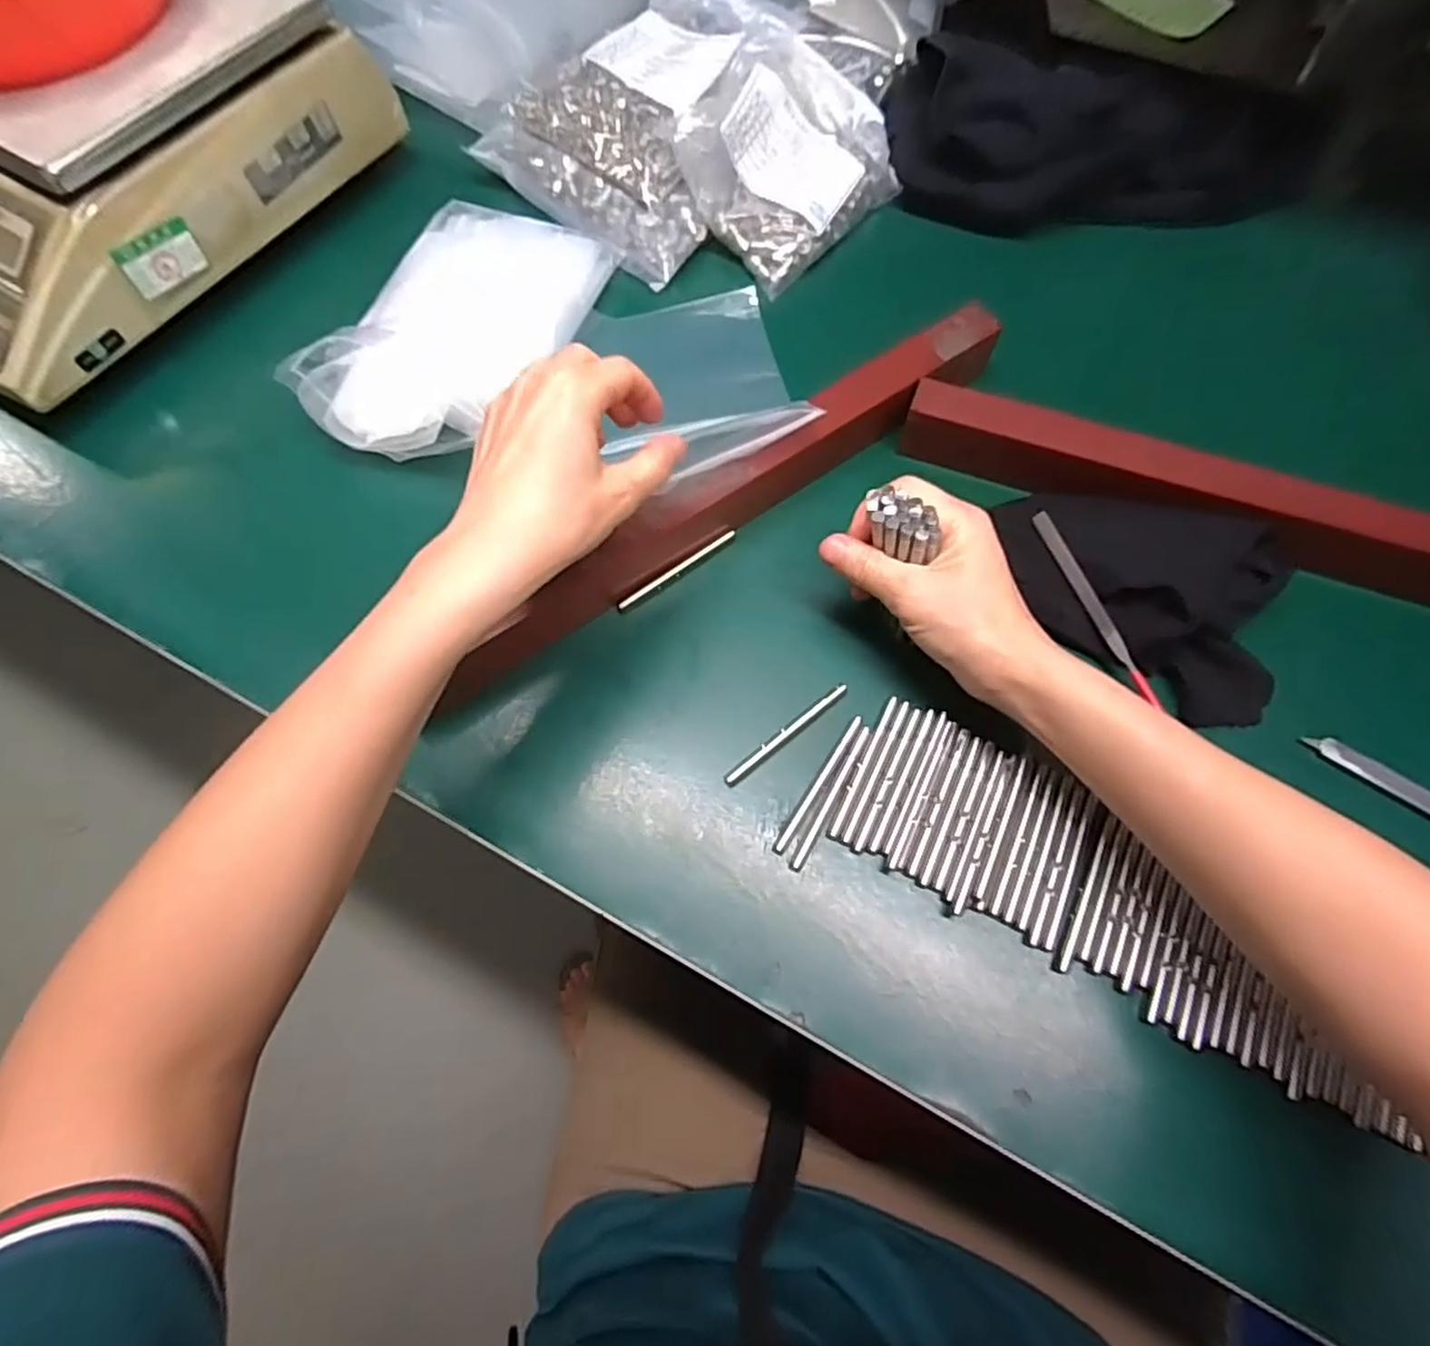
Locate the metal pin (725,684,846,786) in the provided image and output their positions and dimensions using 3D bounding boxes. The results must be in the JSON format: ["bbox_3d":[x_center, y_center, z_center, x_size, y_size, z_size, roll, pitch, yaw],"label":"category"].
[{"bbox_3d":[0.036,0.030,0.356,0.078,0.004,0.006,-37,74,-15],"label":"metal pin"}]

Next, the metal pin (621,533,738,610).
[{"bbox_3d":[-0.021,-0.057,0.397,0.079,0.004,0.006,-36,74,-14],"label":"metal pin"}]

